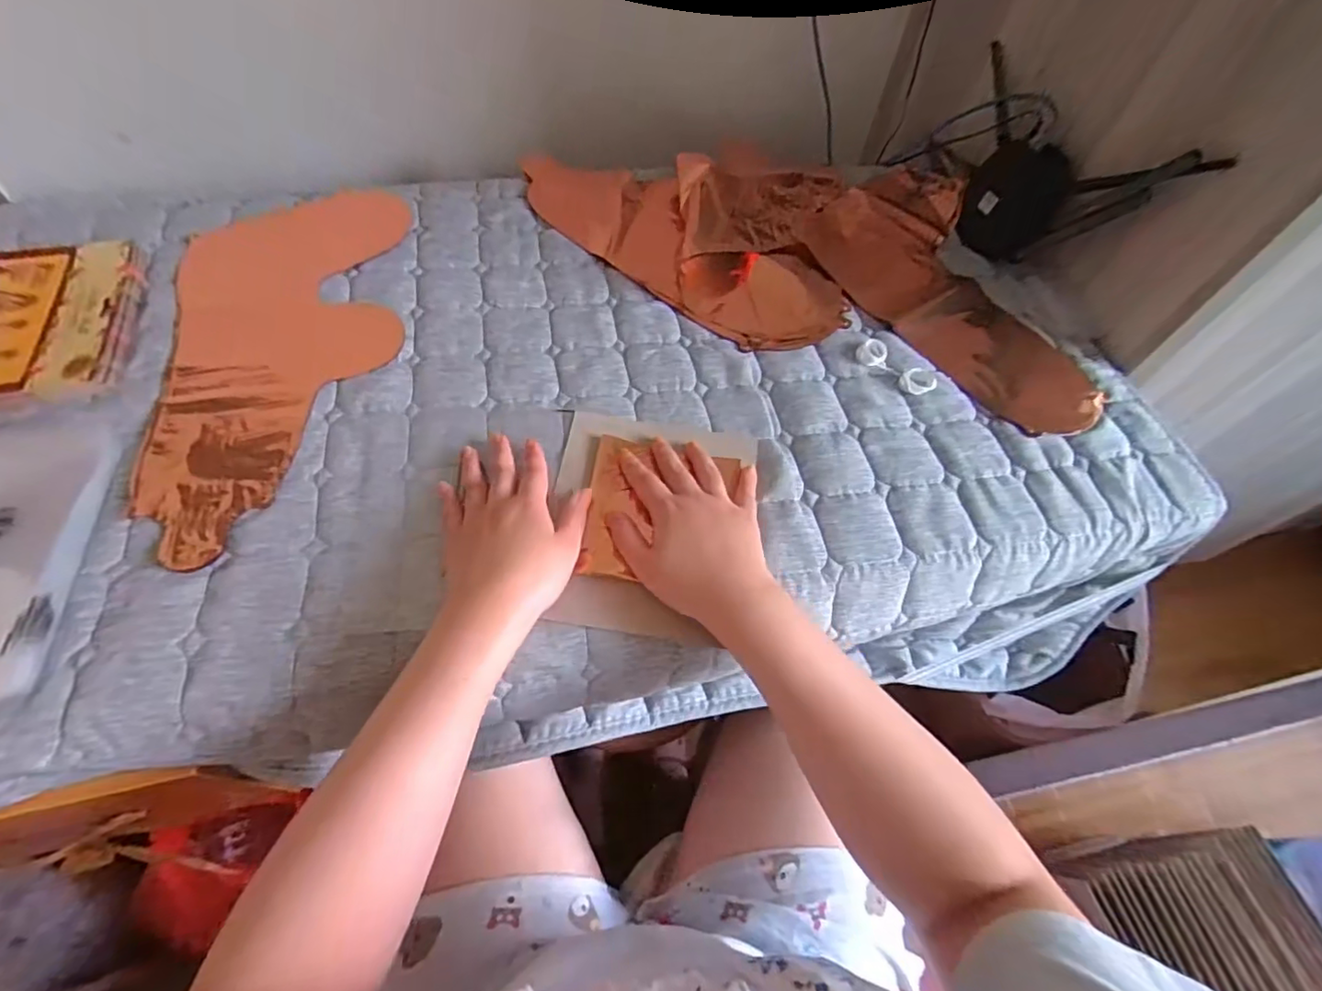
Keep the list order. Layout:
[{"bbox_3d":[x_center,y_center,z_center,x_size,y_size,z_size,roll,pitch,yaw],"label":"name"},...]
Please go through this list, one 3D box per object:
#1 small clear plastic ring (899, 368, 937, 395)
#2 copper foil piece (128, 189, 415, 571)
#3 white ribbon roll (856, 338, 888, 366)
[{"bbox_3d":[0.248,-0.112,0.546,0.031,0.017,0.031,2,60,-3],"label":"small clear plastic ring"},{"bbox_3d":[-0.357,-0.146,0.534,0.201,0.011,0.450,-5,59,-8],"label":"copper foil piece"},{"bbox_3d":[0.209,-0.142,0.563,0.027,0.012,0.031,28,62,12],"label":"white ribbon roll"}]

